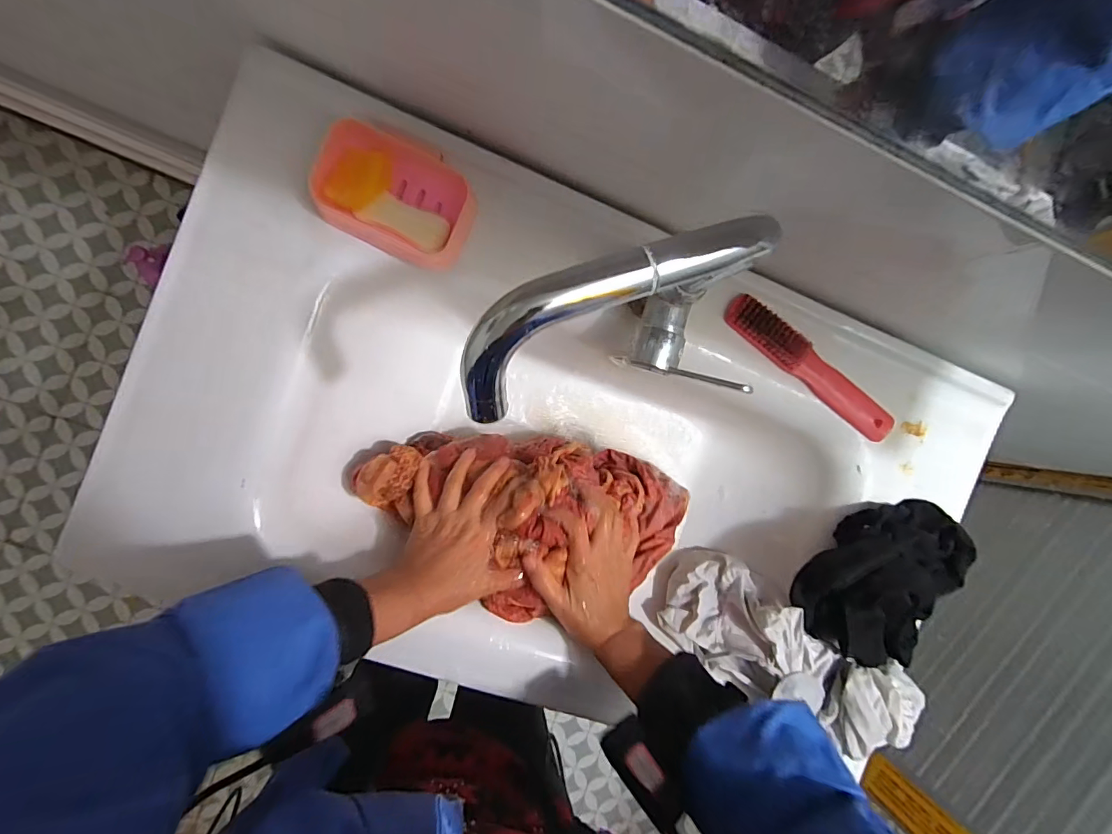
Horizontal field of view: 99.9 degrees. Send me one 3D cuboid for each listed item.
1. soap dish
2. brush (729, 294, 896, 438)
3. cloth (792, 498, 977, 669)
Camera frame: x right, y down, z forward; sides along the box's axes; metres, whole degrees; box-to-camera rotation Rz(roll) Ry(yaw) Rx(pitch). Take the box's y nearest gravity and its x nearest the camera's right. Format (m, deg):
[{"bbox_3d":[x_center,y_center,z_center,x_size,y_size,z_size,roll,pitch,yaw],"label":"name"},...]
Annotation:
[{"bbox_3d":[-0.135,-0.185,0.396,0.125,0.029,0.084,22,87,-9],"label":"soap dish"},{"bbox_3d":[0.255,-0.047,0.470,0.213,0.031,0.033,36,85,-8],"label":"brush"},{"bbox_3d":[0.339,0.165,0.475,0.141,0.056,0.175,37,85,-8],"label":"cloth"}]

